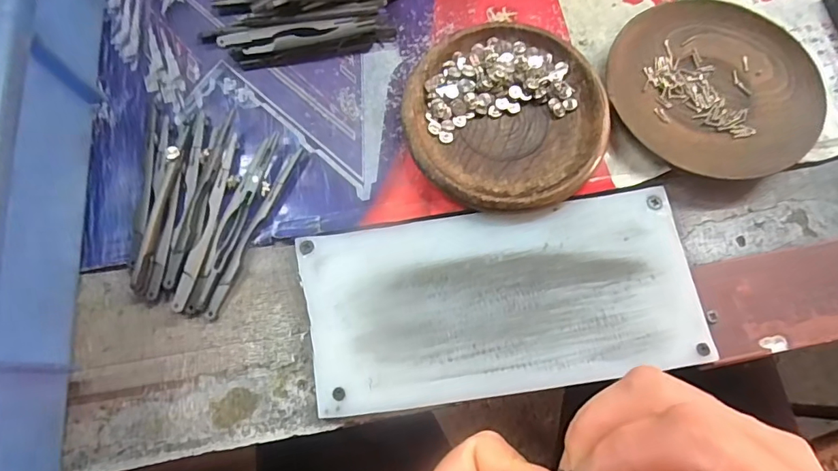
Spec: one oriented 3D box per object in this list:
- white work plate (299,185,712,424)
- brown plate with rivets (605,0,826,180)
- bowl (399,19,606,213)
[{"bbox_3d":[0.042,0.032,0.248,0.195,0.008,0.093,-9,73,-3],"label":"white work plate"},{"bbox_3d":[0.169,-0.086,0.278,0.114,0.017,0.112,0,73,0],"label":"brown plate with rivets"},{"bbox_3d":[0.049,-0.067,0.272,0.112,0.016,0.111,0,73,0],"label":"bowl"}]

